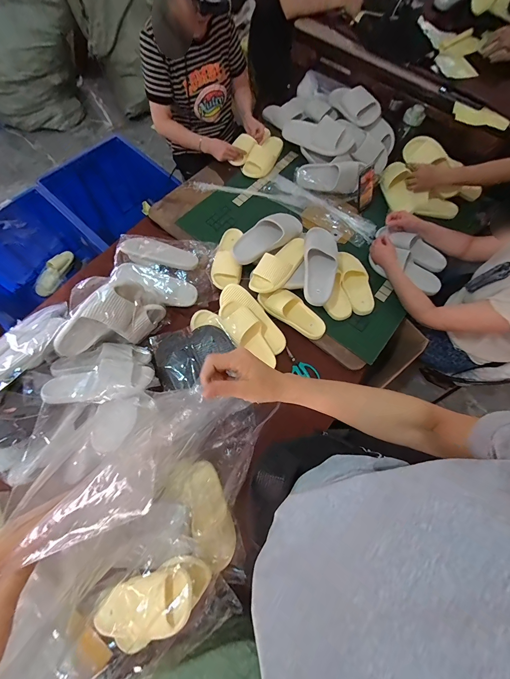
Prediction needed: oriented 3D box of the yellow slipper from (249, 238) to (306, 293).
[{"bbox_3d":[0.079,-0.241,0.939,0.231,0.055,0.104,-42,75,0],"label":"yellow slipper"}]

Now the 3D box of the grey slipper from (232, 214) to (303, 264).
[{"bbox_3d":[0.048,-0.347,1.002,0.257,0.102,0.111,-29,72,2],"label":"grey slipper"}]

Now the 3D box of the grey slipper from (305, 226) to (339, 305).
[{"bbox_3d":[0.207,-0.240,0.920,0.127,0.063,0.256,11,69,3],"label":"grey slipper"}]

